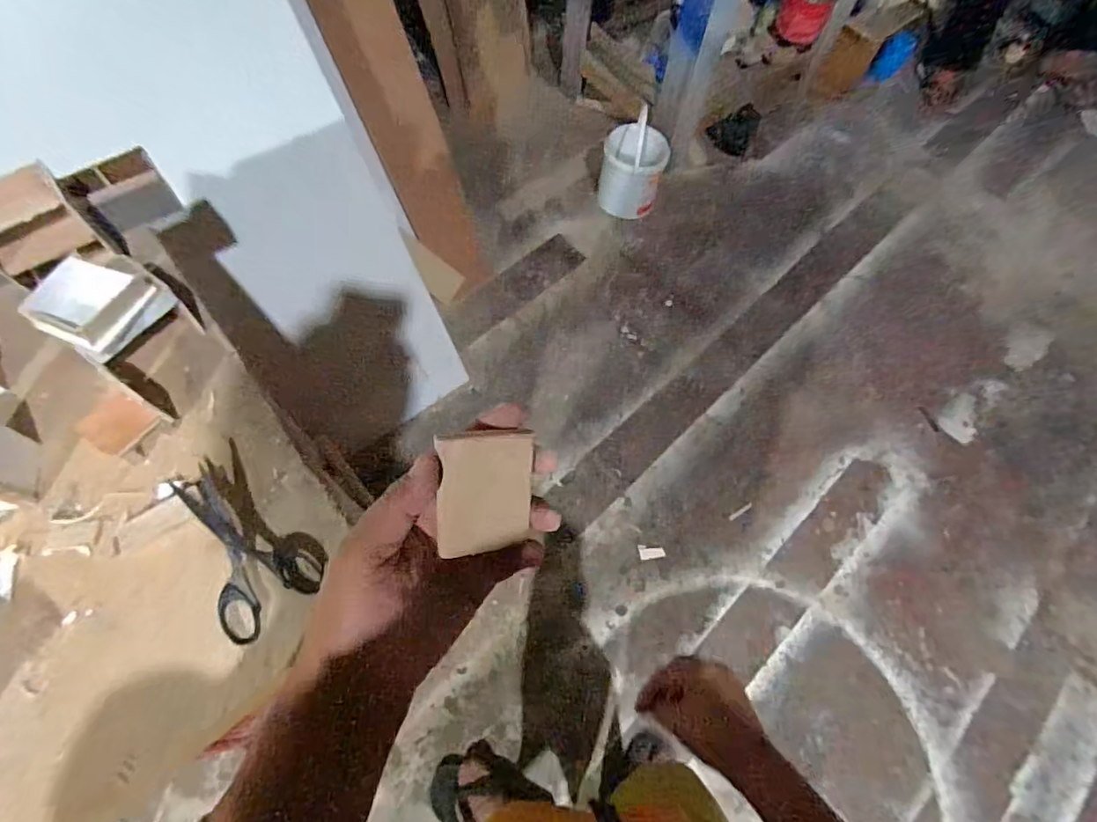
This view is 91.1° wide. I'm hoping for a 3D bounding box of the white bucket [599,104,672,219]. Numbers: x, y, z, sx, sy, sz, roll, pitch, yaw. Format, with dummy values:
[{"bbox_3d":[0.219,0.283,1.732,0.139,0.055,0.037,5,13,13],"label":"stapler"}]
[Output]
[{"bbox_3d":[0.259,-0.745,1.621,0.185,0.251,0.200,1,67,-2],"label":"white bucket"}]

